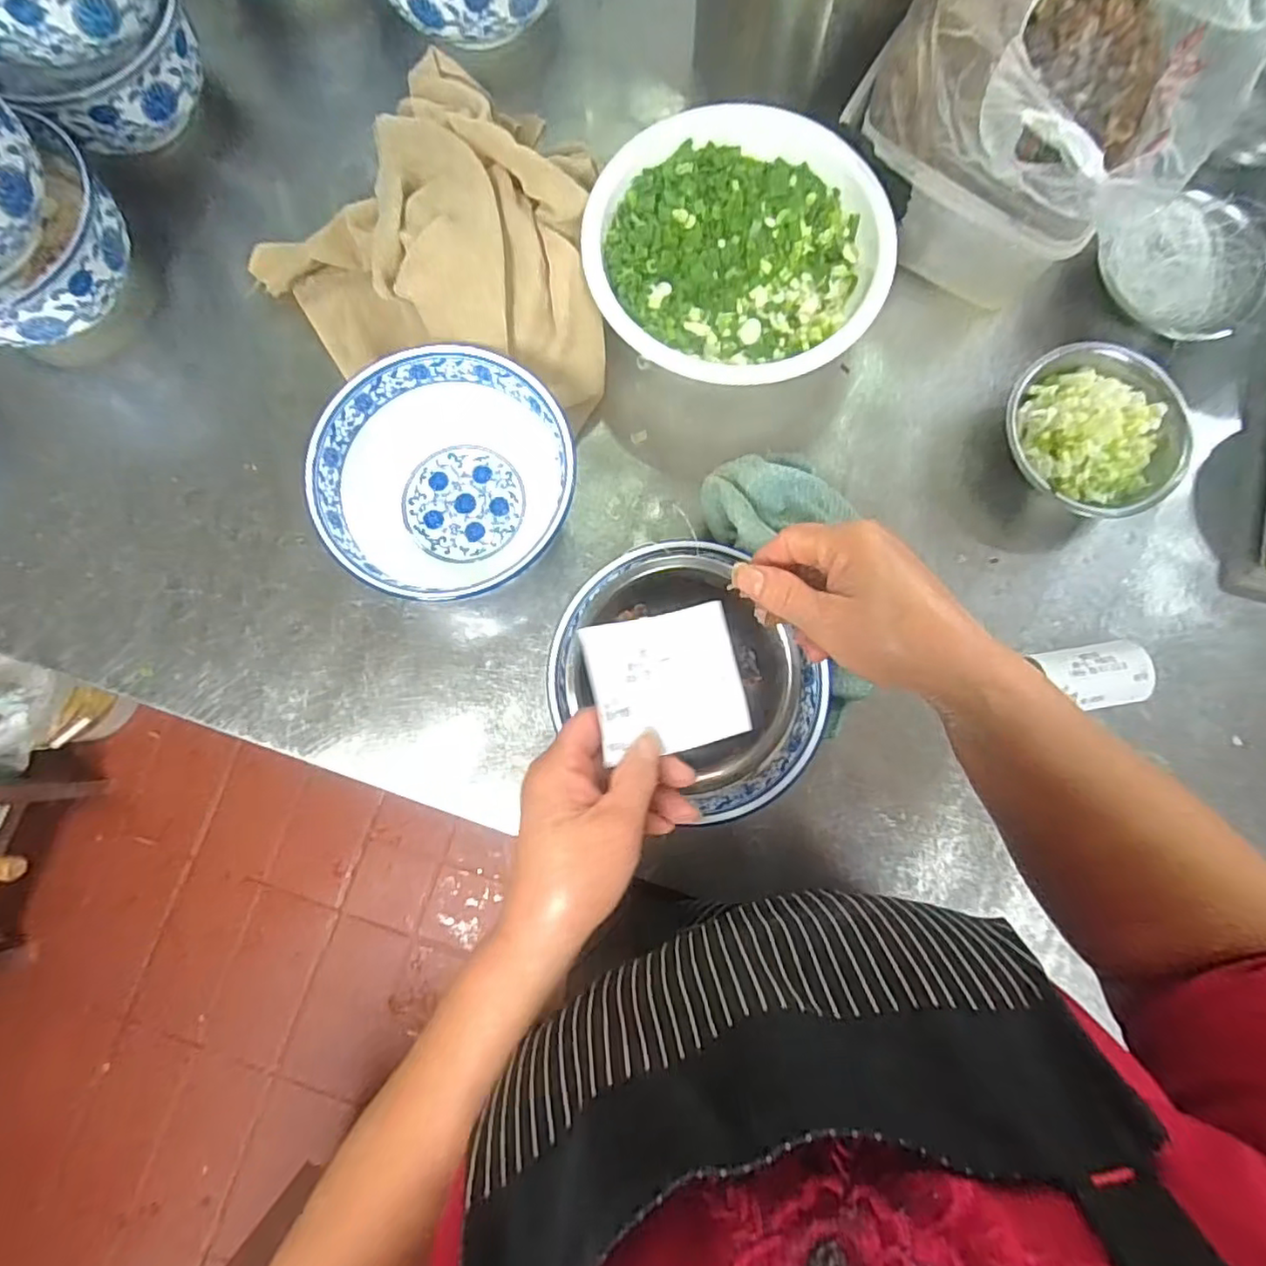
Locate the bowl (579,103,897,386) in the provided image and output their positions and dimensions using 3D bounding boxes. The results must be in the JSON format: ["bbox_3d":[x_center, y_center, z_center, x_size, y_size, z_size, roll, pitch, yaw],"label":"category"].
[{"bbox_3d":[0.076,-0.284,0.493,0.212,0.071,0.205,-1,80,3],"label":"bowl"}]

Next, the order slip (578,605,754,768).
[{"bbox_3d":[0.017,0.024,0.323,0.073,0.017,0.068,-13,80,-2],"label":"order slip"}]

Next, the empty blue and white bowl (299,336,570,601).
[{"bbox_3d":[-0.125,-0.102,0.455,0.168,0.087,0.162,-1,80,3],"label":"empty blue and white bowl"}]

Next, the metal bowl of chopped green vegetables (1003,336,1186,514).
[{"bbox_3d":[0.344,-0.148,0.480,0.121,0.042,0.130,-1,80,3],"label":"metal bowl of chopped green vegetables"}]

